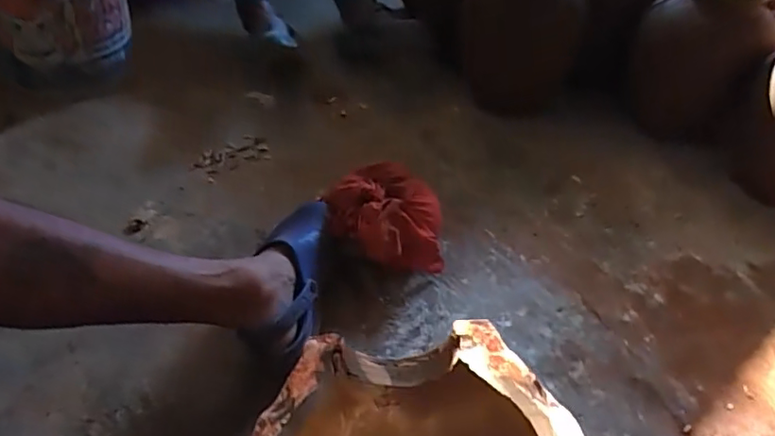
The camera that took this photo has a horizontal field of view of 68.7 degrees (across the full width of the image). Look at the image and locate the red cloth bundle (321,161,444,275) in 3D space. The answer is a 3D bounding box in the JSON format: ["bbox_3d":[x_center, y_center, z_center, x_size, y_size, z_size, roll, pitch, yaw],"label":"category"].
[{"bbox_3d":[-0.004,0.003,0.857,0.171,0.120,0.154,2,41,-4],"label":"red cloth bundle"}]

